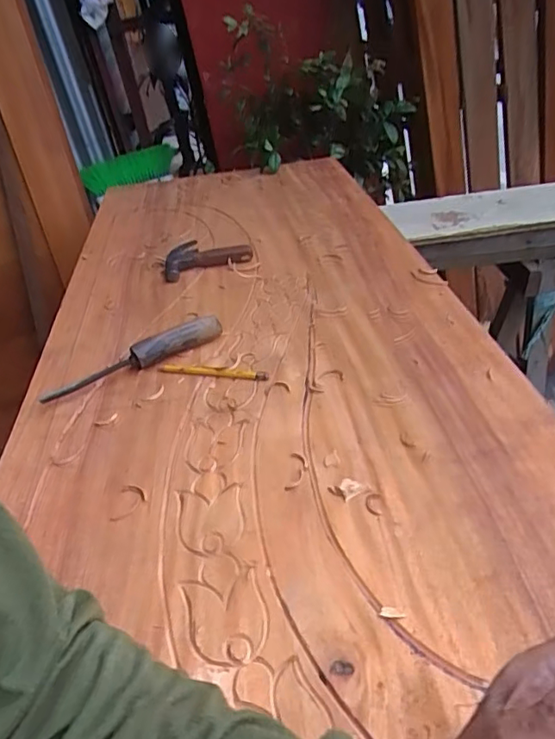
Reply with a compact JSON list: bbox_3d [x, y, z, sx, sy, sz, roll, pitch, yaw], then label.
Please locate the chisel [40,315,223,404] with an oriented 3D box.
[{"bbox_3d":[-0.180,-0.015,0.699,0.241,0.033,0.033,-26,40,-24],"label":"chisel"}]

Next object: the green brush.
[{"bbox_3d":[-0.469,-0.655,1.765,0.320,0.088,0.096,-23,38,-14],"label":"green brush"}]

